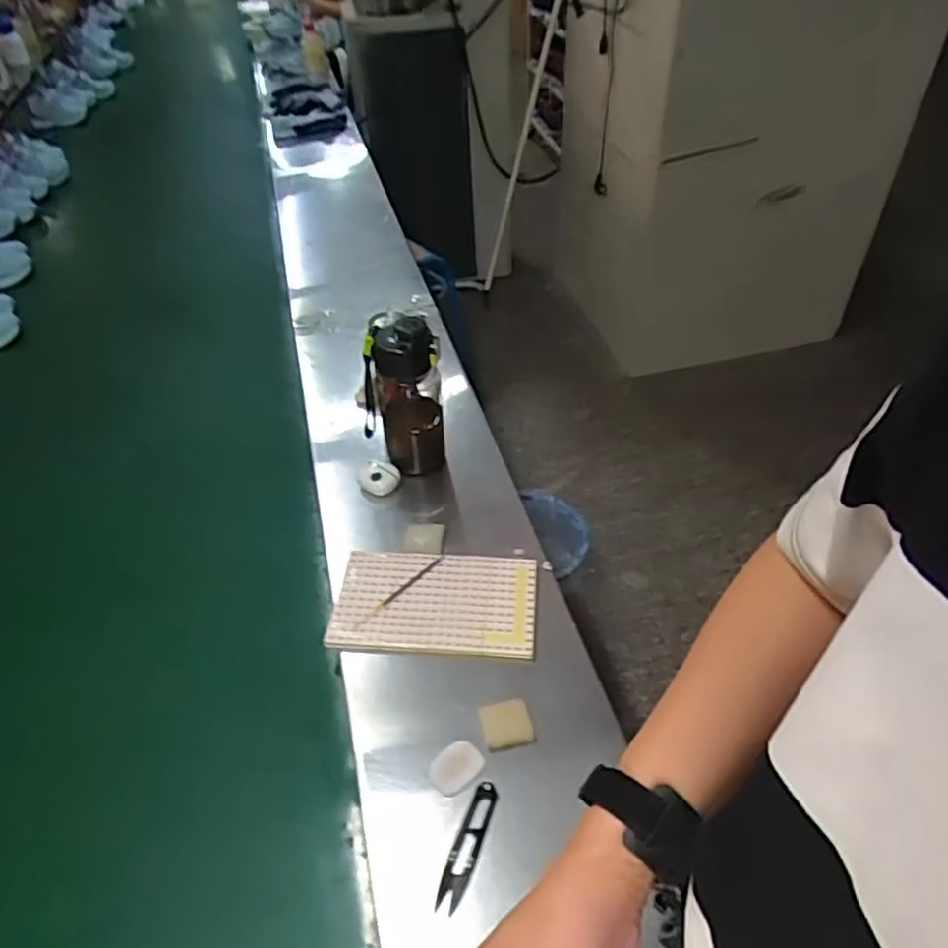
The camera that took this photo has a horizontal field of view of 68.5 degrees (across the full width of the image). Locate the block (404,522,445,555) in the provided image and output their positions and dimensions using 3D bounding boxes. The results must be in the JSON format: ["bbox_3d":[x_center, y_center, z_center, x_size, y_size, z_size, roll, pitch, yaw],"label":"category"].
[{"bbox_3d":[-0.059,0.078,0.807,0.044,0.011,0.046,1,45,3],"label":"block"}]

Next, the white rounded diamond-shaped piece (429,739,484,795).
[{"bbox_3d":[-0.016,0.258,0.617,0.046,0.008,0.037,-31,52,-26],"label":"white rounded diamond-shaped piece"}]

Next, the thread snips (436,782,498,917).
[{"bbox_3d":[-0.005,0.305,0.574,0.021,0.007,0.100,15,48,16],"label":"thread snips"}]

